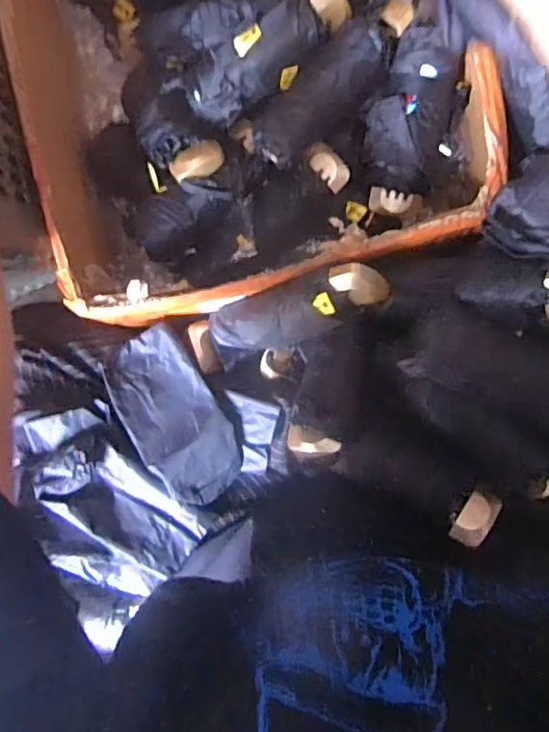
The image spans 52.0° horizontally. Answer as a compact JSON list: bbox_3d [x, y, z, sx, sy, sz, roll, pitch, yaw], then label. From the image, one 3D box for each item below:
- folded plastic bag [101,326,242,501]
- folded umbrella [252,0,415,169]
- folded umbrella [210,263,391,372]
[{"bbox_3d":[-0.093,0.049,0.531,0.078,0.030,0.163,-31,91,6],"label":"folded plastic bag"},{"bbox_3d":[0.054,-0.267,0.532,0.182,0.046,0.072,-33,91,6],"label":"folded umbrella"},{"bbox_3d":[0.017,-0.048,0.479,0.155,0.037,0.051,-18,93,40],"label":"folded umbrella"}]

